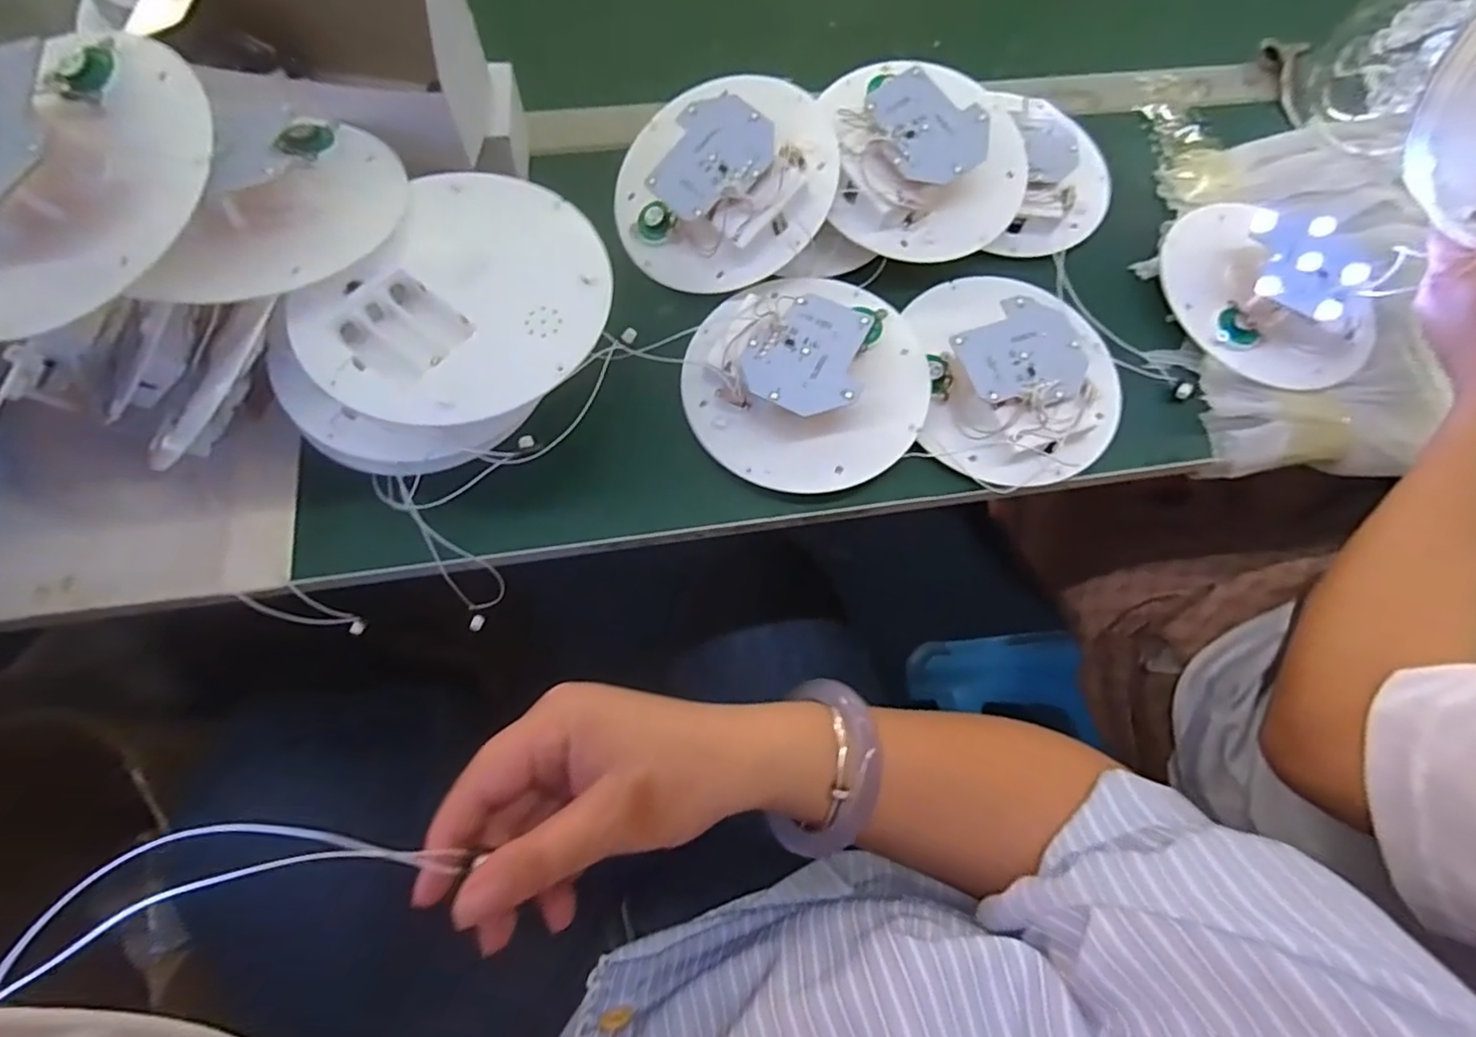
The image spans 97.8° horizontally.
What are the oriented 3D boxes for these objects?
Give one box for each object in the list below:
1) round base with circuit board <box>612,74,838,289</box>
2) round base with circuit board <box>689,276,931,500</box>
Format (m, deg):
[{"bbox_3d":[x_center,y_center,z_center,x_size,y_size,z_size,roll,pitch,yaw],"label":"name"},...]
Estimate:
[{"bbox_3d":[-0.009,-0.221,0.418,0.137,0.034,0.137,-1,86,14],"label":"round base with circuit board"},{"bbox_3d":[0.044,-0.093,0.397,0.147,0.034,0.149,1,71,-2],"label":"round base with circuit board"}]

